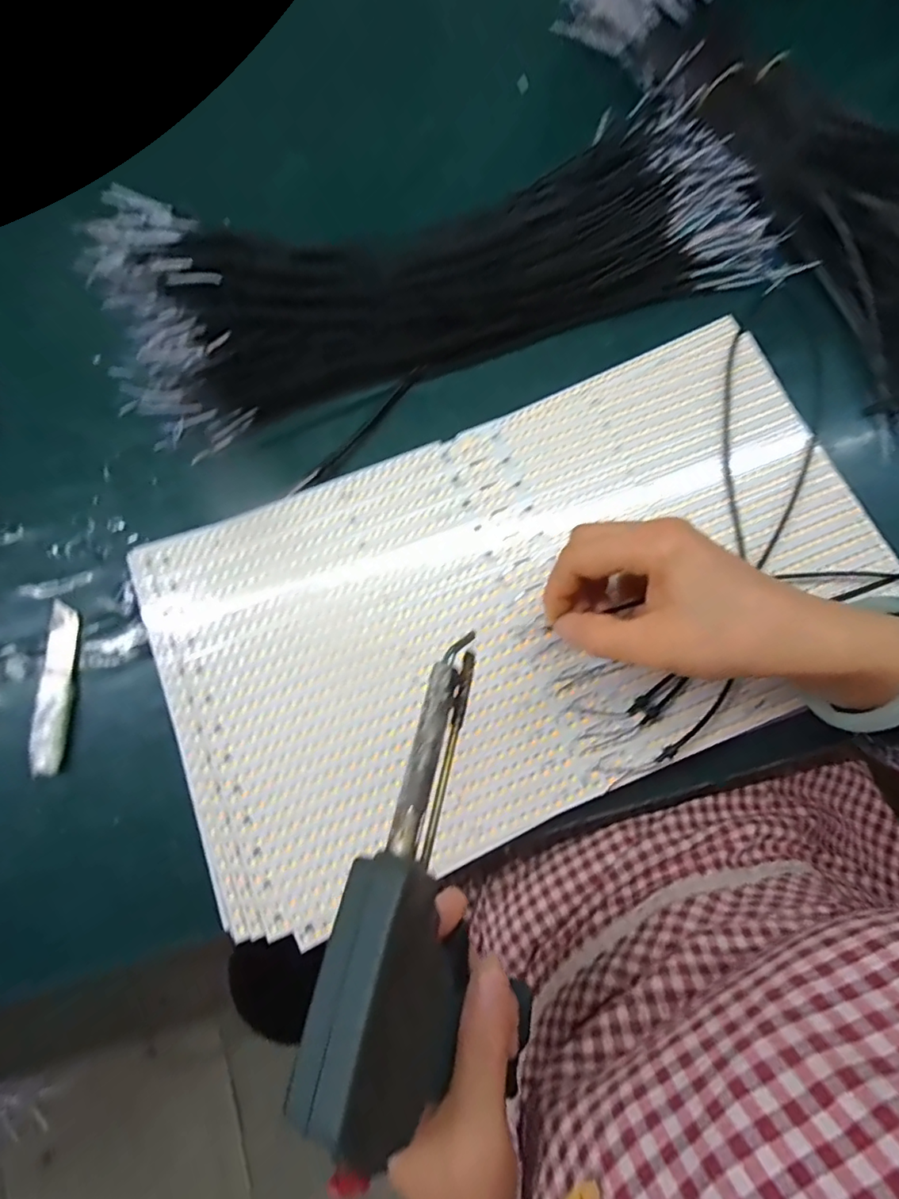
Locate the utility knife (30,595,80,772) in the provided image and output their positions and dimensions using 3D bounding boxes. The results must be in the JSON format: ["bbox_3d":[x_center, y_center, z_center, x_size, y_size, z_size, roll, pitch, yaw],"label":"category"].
[{"bbox_3d":[-0.248,0.054,0.332,0.018,0.011,0.105,-3,80,-1],"label":"utility knife"}]

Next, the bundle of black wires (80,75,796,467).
[{"bbox_3d":[0.004,-0.253,0.363,0.464,0.074,0.158,-19,81,-4],"label":"bundle of black wires"}]

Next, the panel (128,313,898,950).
[{"bbox_3d":[0.044,0.001,0.323,0.435,0.012,0.239,-23,79,-4],"label":"panel"}]

